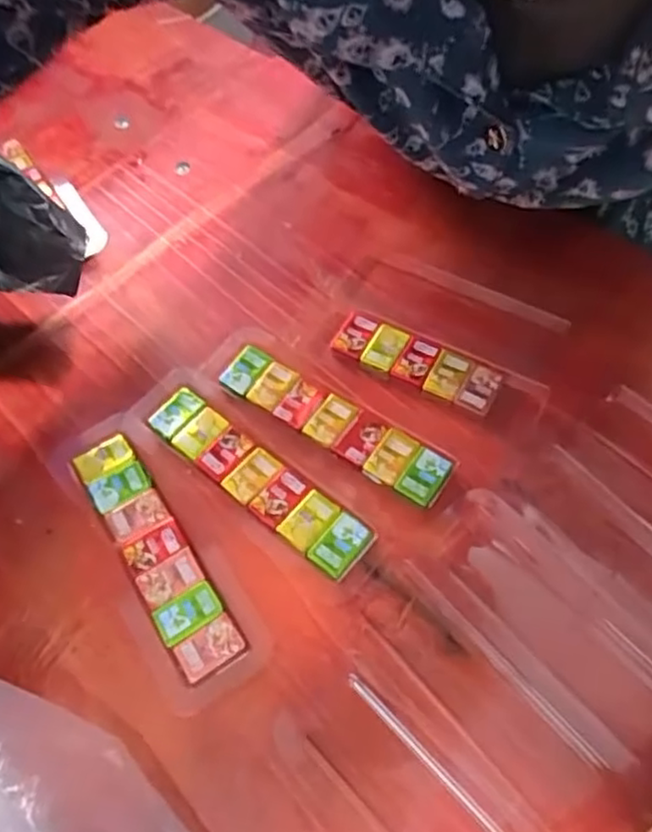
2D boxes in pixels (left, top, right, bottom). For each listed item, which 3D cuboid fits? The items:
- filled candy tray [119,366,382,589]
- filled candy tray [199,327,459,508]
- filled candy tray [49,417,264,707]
[{"bbox_3d":[-0.036,0.025,0.306,0.133,0.008,0.036,37,68,22],"label":"filled candy tray"},{"bbox_3d":[-0.002,-0.003,0.320,0.135,0.009,0.034,31,66,20],"label":"filled candy tray"},{"bbox_3d":[-0.078,0.057,0.291,0.042,0.009,0.137,-32,63,-14],"label":"filled candy tray"}]

